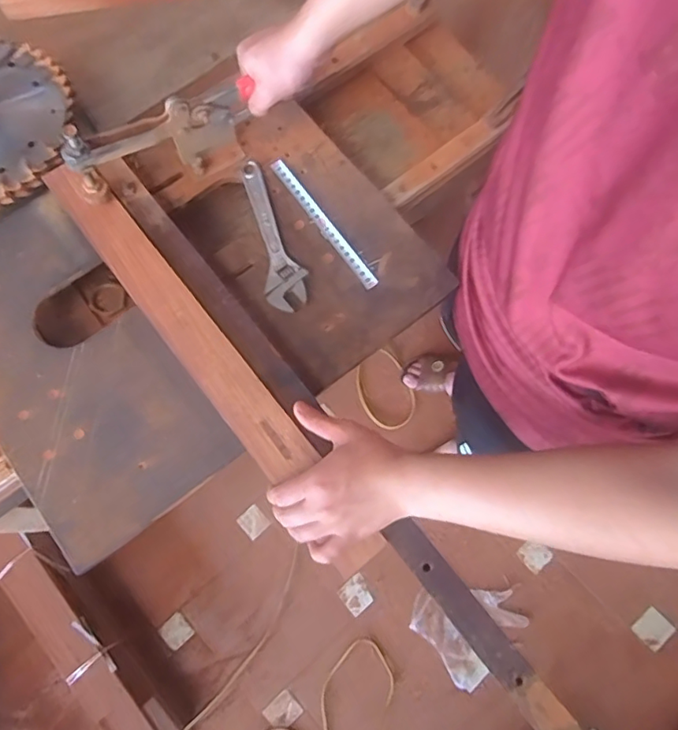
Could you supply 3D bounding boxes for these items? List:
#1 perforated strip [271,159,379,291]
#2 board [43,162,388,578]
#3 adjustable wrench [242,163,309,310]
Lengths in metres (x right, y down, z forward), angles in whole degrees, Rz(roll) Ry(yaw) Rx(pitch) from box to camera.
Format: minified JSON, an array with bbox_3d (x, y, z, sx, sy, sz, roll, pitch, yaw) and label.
[{"bbox_3d":[-0.019,-0.168,0.637,0.016,0.004,0.198,-35,77,-3],"label":"perforated strip"},{"bbox_3d":[-0.145,-0.021,0.568,0.054,0.015,0.541,-39,77,-9],"label":"board"},{"bbox_3d":[-0.074,-0.152,0.625,0.047,0.013,0.191,-12,75,-2],"label":"adjustable wrench"}]

